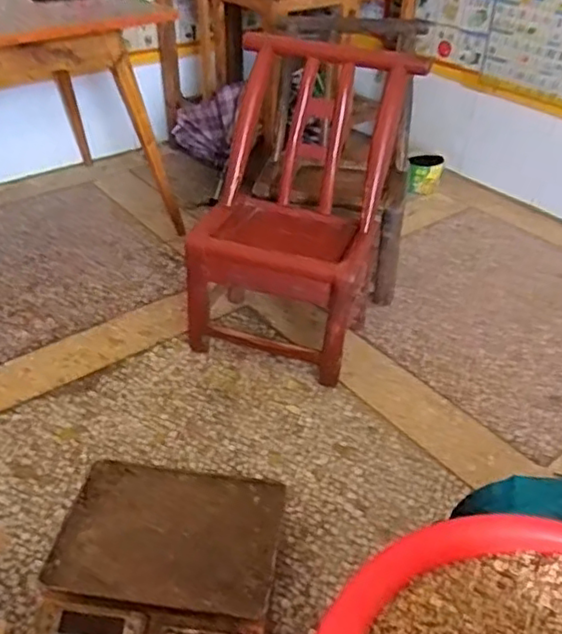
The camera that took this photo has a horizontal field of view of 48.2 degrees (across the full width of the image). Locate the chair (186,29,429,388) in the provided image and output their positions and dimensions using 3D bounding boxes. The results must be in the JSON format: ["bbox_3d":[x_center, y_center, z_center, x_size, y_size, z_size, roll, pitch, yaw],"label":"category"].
[{"bbox_3d":[0.036,-0.227,1.399,0.368,0.628,0.392,18,41,18],"label":"chair"}]

